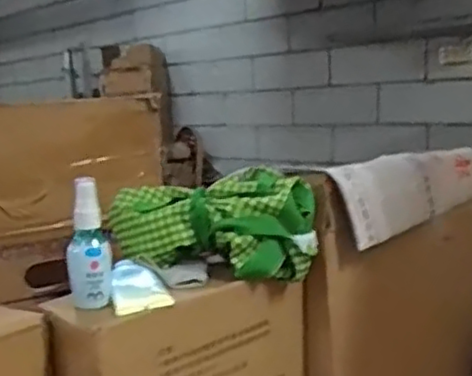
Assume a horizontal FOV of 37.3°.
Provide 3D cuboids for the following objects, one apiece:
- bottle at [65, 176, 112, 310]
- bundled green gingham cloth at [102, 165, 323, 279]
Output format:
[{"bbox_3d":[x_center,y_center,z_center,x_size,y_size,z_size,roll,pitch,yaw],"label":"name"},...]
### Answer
[{"bbox_3d":[-0.136,0.050,0.643,0.039,0.116,0.033,-5,8,-15],"label":"bottle"},{"bbox_3d":[-0.022,0.038,0.757,0.216,0.093,0.096,0,8,23],"label":"bundled green gingham cloth"}]

